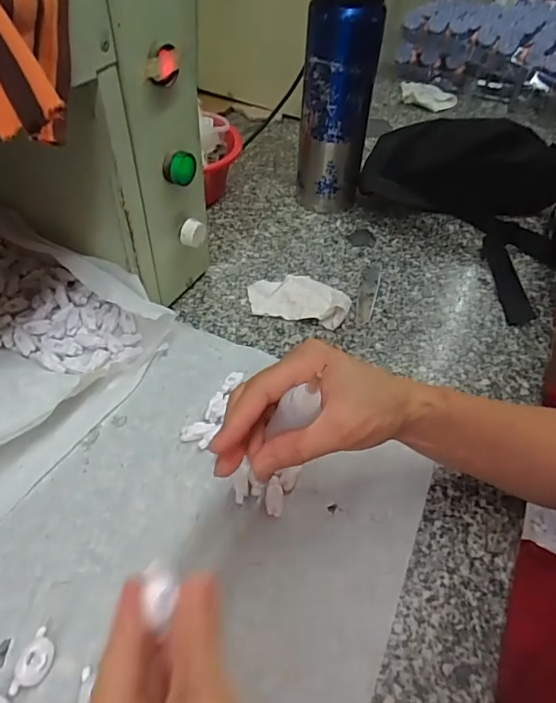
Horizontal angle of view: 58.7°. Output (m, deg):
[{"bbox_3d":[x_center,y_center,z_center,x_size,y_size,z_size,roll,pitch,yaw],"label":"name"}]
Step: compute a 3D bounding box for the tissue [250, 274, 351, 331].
[{"bbox_3d":[0.023,-0.060,0.523,0.105,0.018,0.067,13,48,9],"label":"tissue"}]

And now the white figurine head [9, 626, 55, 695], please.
[{"bbox_3d":[-0.143,0.181,0.292,0.020,0.014,0.032,1,47,-3],"label":"white figurine head"}]

